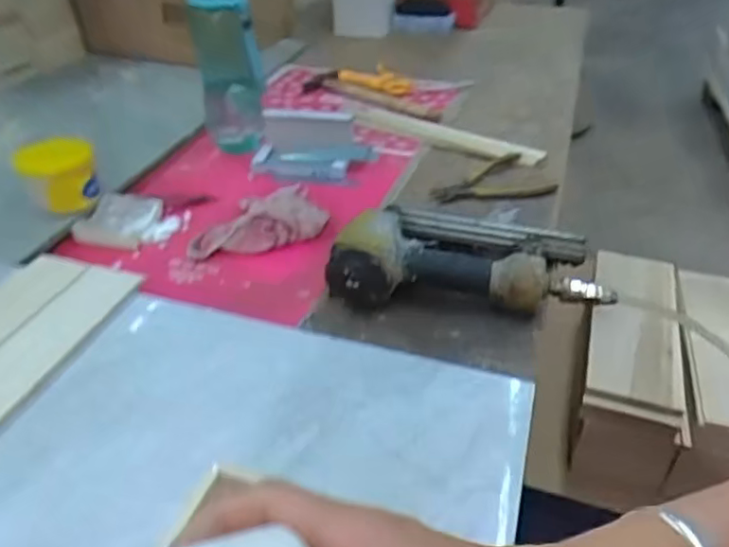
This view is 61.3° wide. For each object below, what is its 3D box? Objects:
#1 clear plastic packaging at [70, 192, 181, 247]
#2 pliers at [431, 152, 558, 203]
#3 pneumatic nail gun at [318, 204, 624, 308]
[{"bbox_3d":[-0.271,-0.061,0.699,0.104,0.021,0.070,9,38,11],"label":"clear plastic packaging"},{"bbox_3d":[0.153,-0.120,0.772,0.149,0.010,0.102,-2,37,-4],"label":"pliers"},{"bbox_3d":[0.098,-0.025,0.600,0.247,0.062,0.149,4,37,4],"label":"pneumatic nail gun"}]

